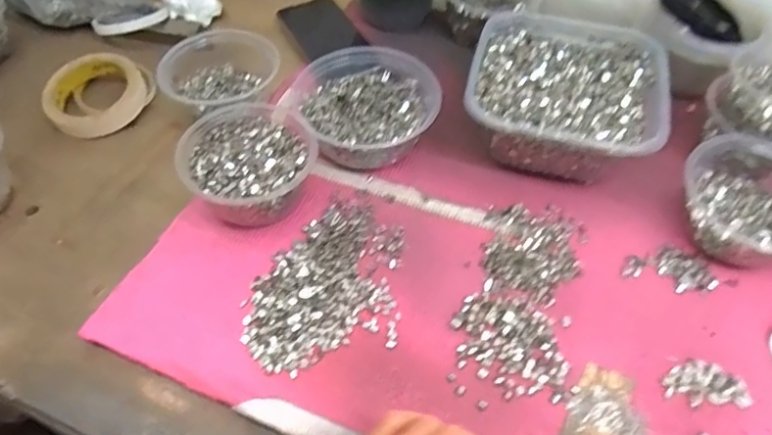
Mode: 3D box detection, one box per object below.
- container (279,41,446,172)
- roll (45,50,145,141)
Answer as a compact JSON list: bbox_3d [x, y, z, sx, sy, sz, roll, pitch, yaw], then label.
[{"bbox_3d":[-0.021,-0.105,0.542,0.140,0.055,0.134,-6,55,-4],"label":"container"},{"bbox_3d":[-0.309,-0.133,0.586,0.098,0.032,0.098,0,55,0],"label":"roll"}]

